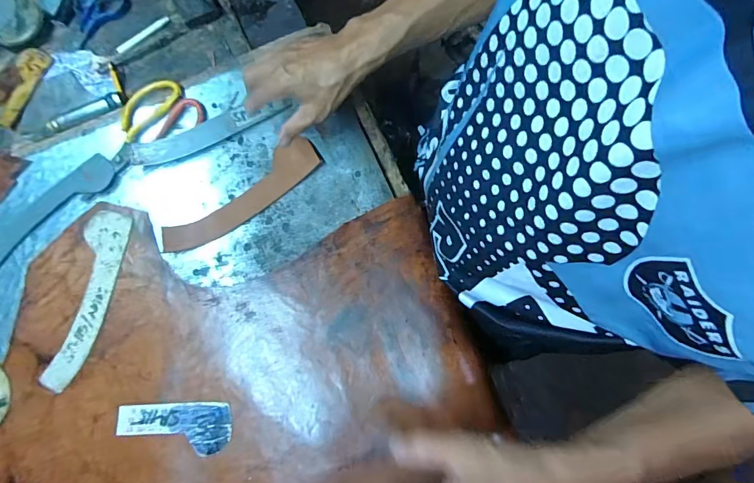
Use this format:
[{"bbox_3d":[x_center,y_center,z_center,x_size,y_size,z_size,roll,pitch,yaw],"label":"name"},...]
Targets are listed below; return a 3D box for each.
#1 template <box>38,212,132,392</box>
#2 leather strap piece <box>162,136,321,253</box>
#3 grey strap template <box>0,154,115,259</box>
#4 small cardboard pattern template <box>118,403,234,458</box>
[{"bbox_3d":[-0.343,0.065,0.479,0.051,0.004,0.208,8,76,3],"label":"template"},{"bbox_3d":[-0.165,-0.054,0.498,0.208,0.014,0.051,-36,78,-6],"label":"leather strap piece"},{"bbox_3d":[-0.415,-0.041,0.502,0.192,0.010,0.059,-39,78,-8],"label":"grey strap template"},{"bbox_3d":[-0.220,0.202,0.440,0.121,0.004,0.051,-2,75,1],"label":"small cardboard pattern template"}]

